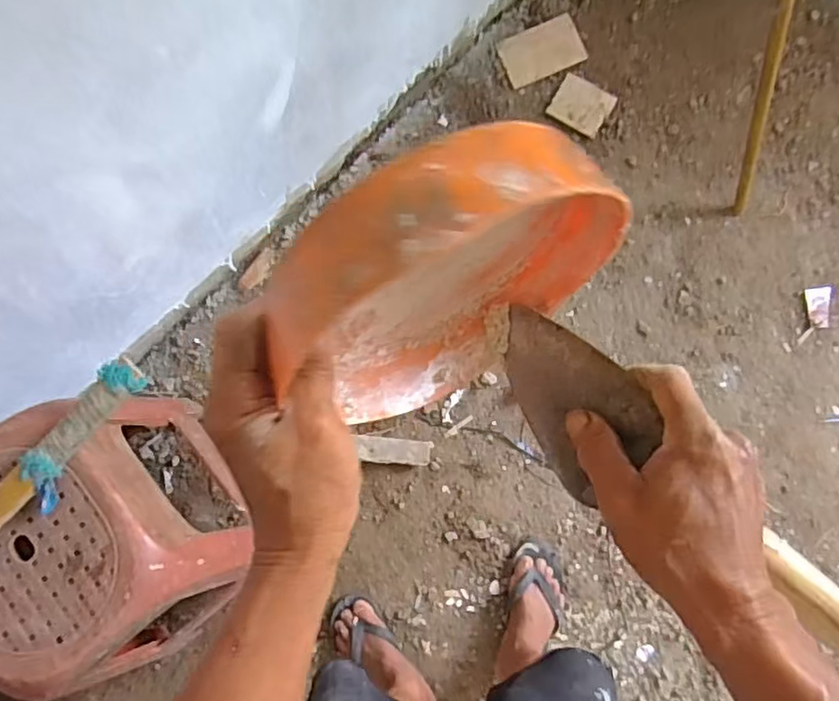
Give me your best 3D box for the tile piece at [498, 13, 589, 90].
[{"bbox_3d":[0.294,-0.715,1.478,0.195,0.015,0.129,-22,79,-5],"label":"tile piece"}]

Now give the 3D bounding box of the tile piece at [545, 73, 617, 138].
[{"bbox_3d":[0.383,-0.578,1.462,0.132,0.011,0.119,30,80,6],"label":"tile piece"}]

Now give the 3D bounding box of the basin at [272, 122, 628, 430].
[{"bbox_3d":[0.023,-0.037,0.334,0.173,0.200,0.072,-35,82,-6],"label":"basin"}]

